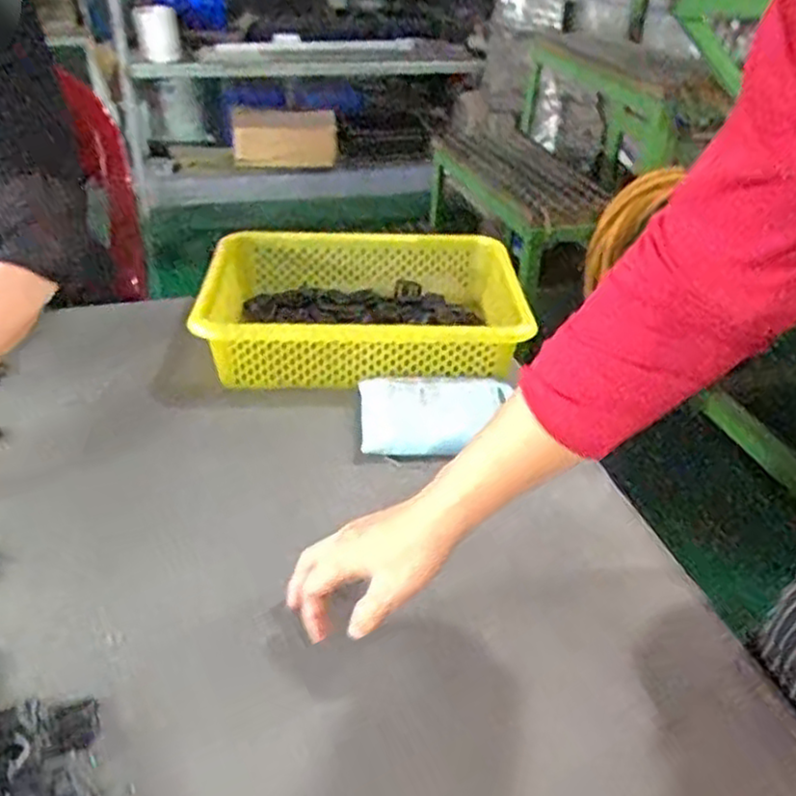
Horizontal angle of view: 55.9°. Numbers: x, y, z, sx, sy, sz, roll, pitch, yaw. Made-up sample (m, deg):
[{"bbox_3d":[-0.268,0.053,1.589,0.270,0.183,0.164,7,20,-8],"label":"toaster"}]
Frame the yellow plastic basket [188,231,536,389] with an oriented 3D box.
[{"bbox_3d":[-0.040,-0.098,0.873,0.356,0.100,0.248,0,35,-3],"label":"yellow plastic basket"}]

